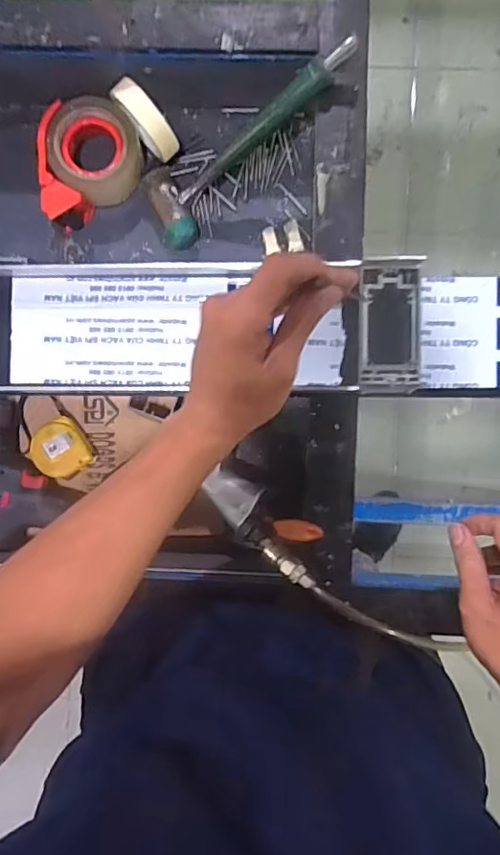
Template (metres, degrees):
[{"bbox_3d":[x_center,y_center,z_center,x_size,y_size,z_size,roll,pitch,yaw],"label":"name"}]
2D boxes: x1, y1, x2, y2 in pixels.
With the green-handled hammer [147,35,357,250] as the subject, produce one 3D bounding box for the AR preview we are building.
[{"bbox_3d":[-0.006,-0.317,0.598,0.278,0.040,0.092,-29,90,32],"label":"green-handled hammer"}]

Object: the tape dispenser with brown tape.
[{"bbox_3d":[-0.198,-0.323,0.649,0.140,0.059,0.115,-29,90,2],"label":"tape dispenser with brown tape"}]

